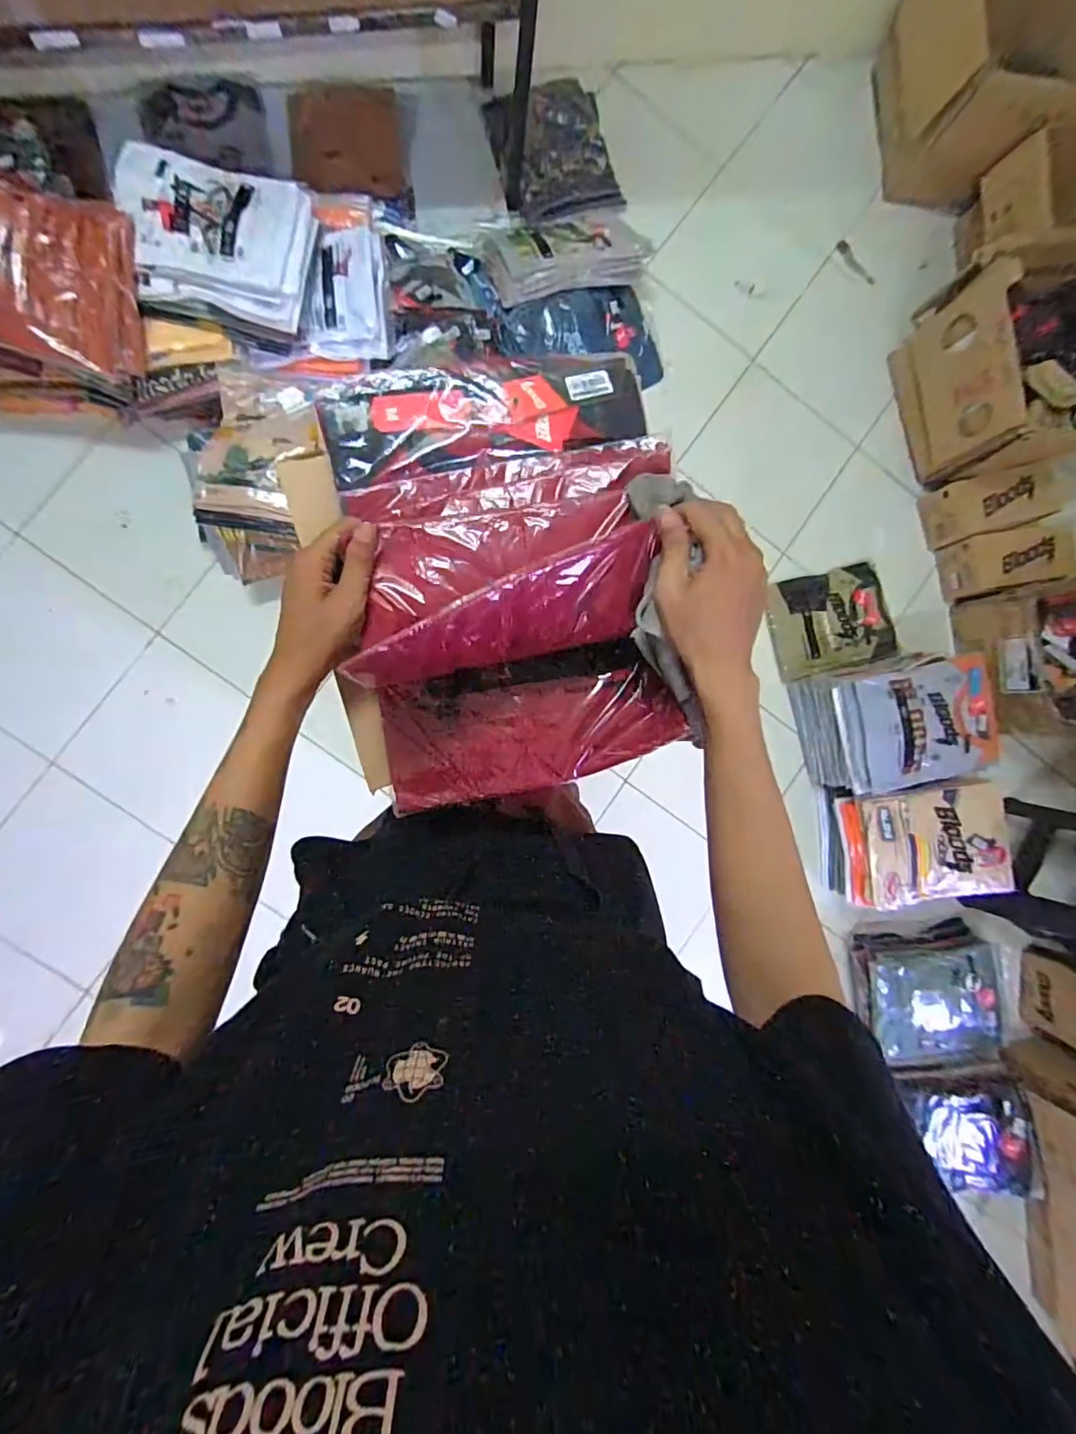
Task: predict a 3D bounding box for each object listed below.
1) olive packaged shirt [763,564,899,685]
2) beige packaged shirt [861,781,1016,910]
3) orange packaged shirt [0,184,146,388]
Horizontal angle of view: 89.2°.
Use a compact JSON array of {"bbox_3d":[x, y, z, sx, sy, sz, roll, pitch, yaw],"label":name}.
[{"bbox_3d":[0.853,-0.279,1.570,0.360,0.033,0.278,-13,91,-5],"label":"olive packaged shirt"},{"bbox_3d":[1.025,0.317,1.376,0.354,0.066,0.286,-9,89,-7],"label":"beige packaged shirt"},{"bbox_3d":[-1.016,-0.865,1.060,0.403,0.092,0.309,3,111,-24],"label":"orange packaged shirt"}]

